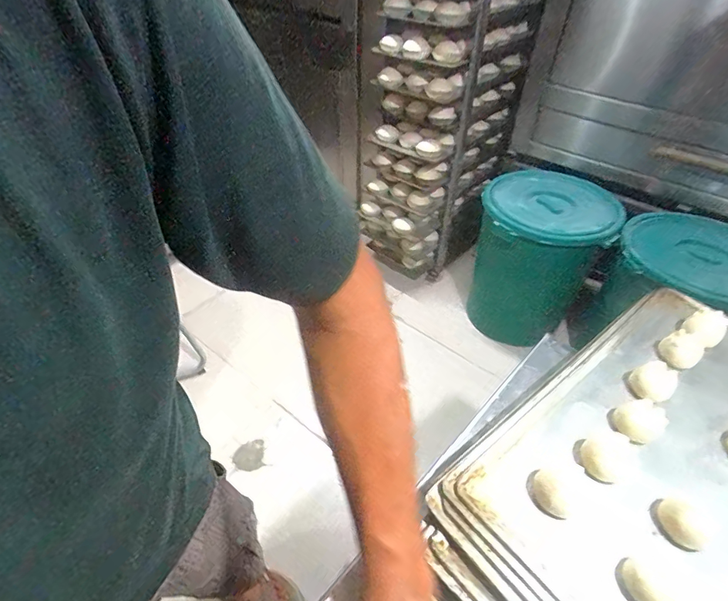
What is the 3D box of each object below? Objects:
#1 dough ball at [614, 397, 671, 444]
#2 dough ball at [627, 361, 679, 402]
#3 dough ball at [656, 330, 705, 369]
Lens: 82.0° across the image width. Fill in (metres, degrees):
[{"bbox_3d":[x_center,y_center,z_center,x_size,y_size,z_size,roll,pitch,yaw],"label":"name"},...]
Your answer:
[{"bbox_3d":[0.281,0.121,0.426,0.049,0.021,0.041,-22,49,-19],"label":"dough ball"},{"bbox_3d":[0.313,0.089,0.455,0.047,0.027,0.040,-35,54,-28],"label":"dough ball"},{"bbox_3d":[0.370,0.058,0.490,0.041,0.021,0.040,-1,45,1],"label":"dough ball"}]

